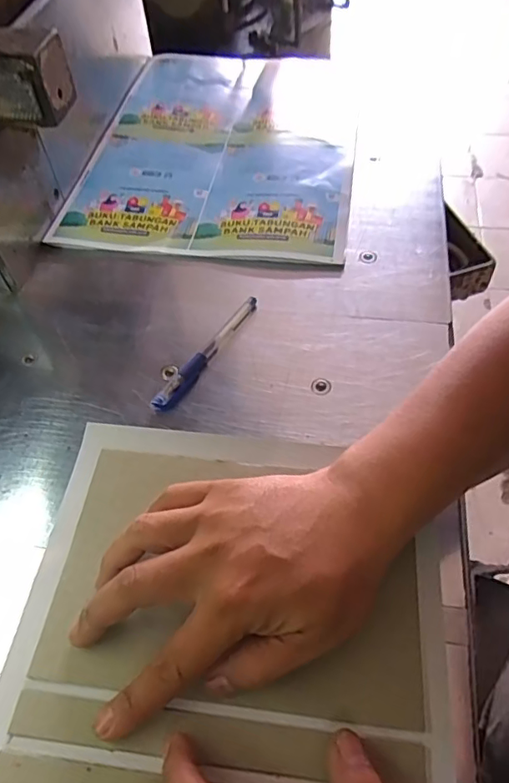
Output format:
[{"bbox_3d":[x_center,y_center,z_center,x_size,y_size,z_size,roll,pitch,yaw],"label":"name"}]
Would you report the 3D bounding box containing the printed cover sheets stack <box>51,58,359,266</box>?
[{"bbox_3d":[-0.037,-0.325,0.707,0.324,0.015,0.446,6,55,7],"label":"printed cover sheets stack"}]

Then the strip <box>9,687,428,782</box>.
[{"bbox_3d":[-0.020,0.176,0.276,0.207,0.004,0.022,4,55,6],"label":"strip"}]

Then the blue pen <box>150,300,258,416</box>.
[{"bbox_3d":[-0.041,-0.037,0.496,0.017,0.013,0.149,28,61,20],"label":"blue pen"}]

